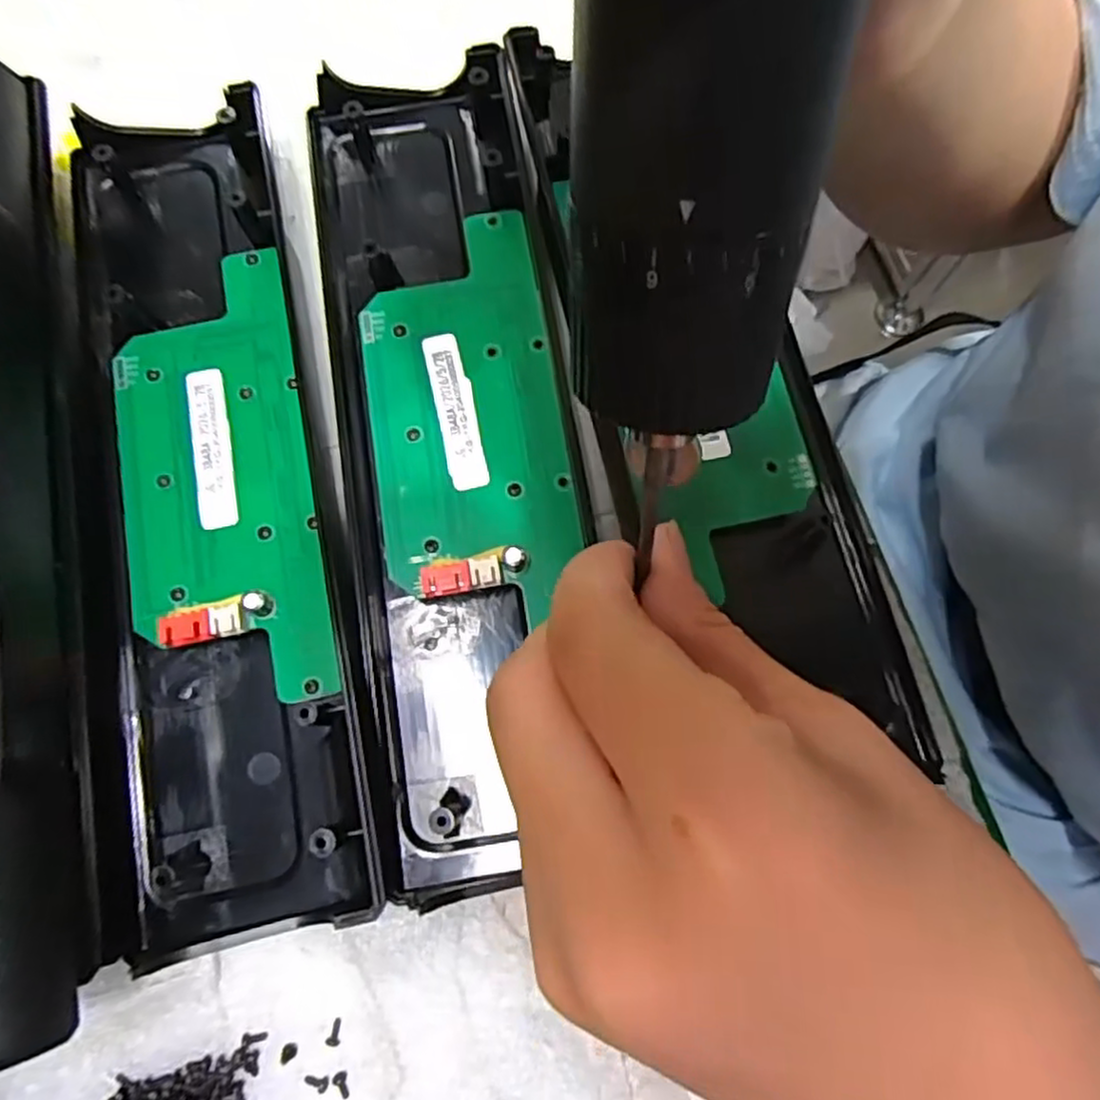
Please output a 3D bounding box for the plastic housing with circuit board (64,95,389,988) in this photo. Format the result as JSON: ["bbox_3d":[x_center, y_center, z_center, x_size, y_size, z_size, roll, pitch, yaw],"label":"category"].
[{"bbox_3d":[-0.103,-0.020,0.205,0.072,0.018,0.243,-12,75,-6],"label":"plastic housing with circuit board"}]

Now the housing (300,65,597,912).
[{"bbox_3d":[-0.029,-0.036,0.209,0.070,0.018,0.244,-8,75,-4],"label":"housing"}]

